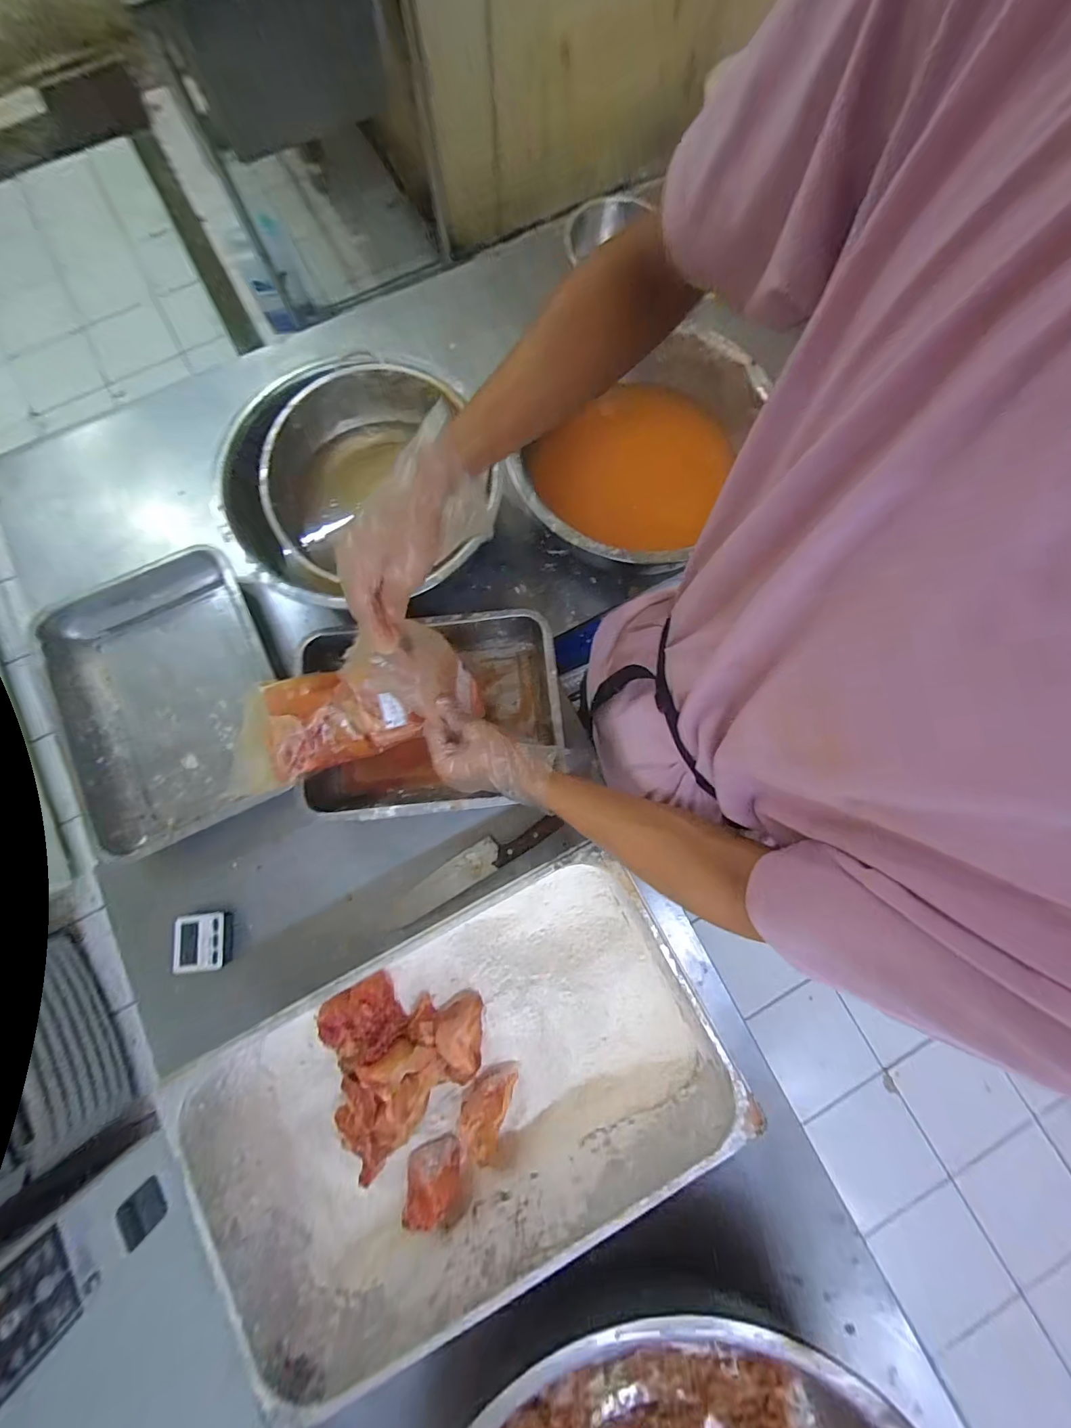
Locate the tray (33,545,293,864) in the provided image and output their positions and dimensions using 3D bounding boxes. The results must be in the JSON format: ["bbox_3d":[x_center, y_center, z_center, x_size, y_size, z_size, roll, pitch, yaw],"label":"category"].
[{"bbox_3d":[-0.527,-0.023,0.664,0.295,0.060,0.401,-25,80,-5],"label":"tray"}]

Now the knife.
[{"bbox_3d":[-0.085,0.206,0.632,0.258,0.026,0.045,-30,81,-6],"label":"knife"}]

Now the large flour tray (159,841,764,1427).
[{"bbox_3d":[-0.080,0.406,0.528,0.521,0.150,0.321,-28,80,-5],"label":"large flour tray"}]

